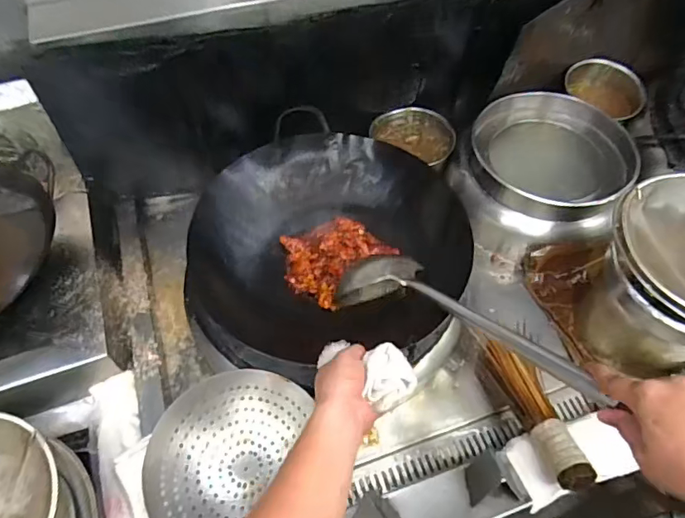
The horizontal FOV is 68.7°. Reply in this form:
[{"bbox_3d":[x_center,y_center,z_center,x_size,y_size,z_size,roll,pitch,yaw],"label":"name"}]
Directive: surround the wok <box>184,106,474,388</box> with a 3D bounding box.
[{"bbox_3d":[-0.021,-0.023,0.794,0.394,0.121,0.382,7,55,4],"label":"wok"}]

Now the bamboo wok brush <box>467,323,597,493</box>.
[{"bbox_3d":[0.279,0.206,0.719,0.061,0.051,0.239,-13,56,-10],"label":"bamboo wok brush"}]

